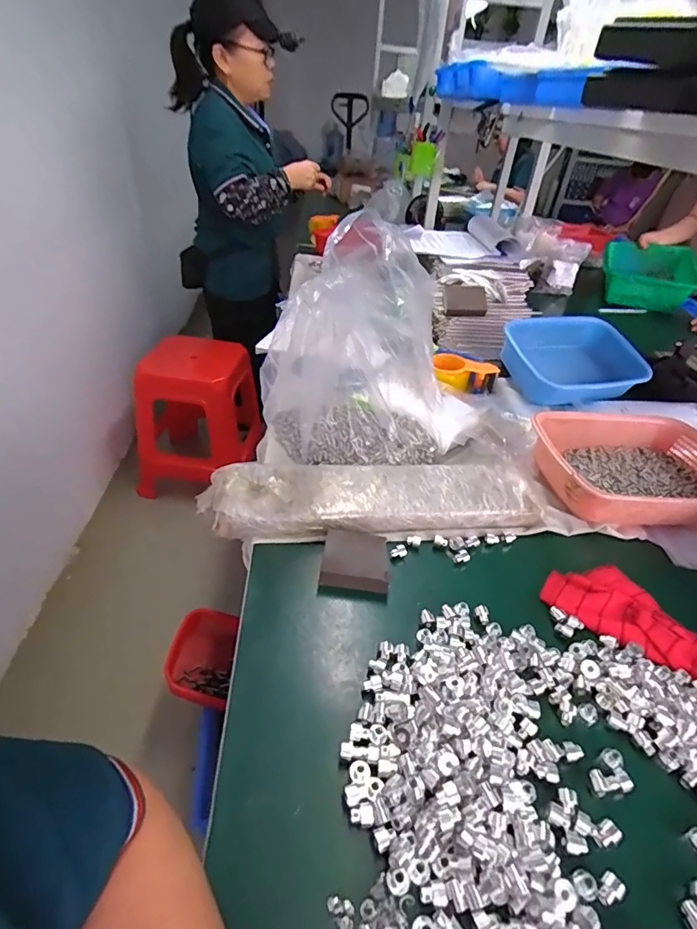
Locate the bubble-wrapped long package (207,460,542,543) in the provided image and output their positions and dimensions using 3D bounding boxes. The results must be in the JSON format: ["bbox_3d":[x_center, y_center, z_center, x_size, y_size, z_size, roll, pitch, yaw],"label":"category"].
[{"bbox_3d":[0.033,0.043,0.646,0.456,0.045,0.118,-2,39,-10],"label":"bubble-wrapped long package"}]

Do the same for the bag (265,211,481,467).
[{"bbox_3d":[0.042,-0.202,0.724,0.307,0.329,0.296,-16,43,-25],"label":"bag"}]

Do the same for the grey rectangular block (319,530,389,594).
[{"bbox_3d":[0.009,0.117,0.574,0.078,0.032,0.076,6,38,1],"label":"grey rectangular block"}]

